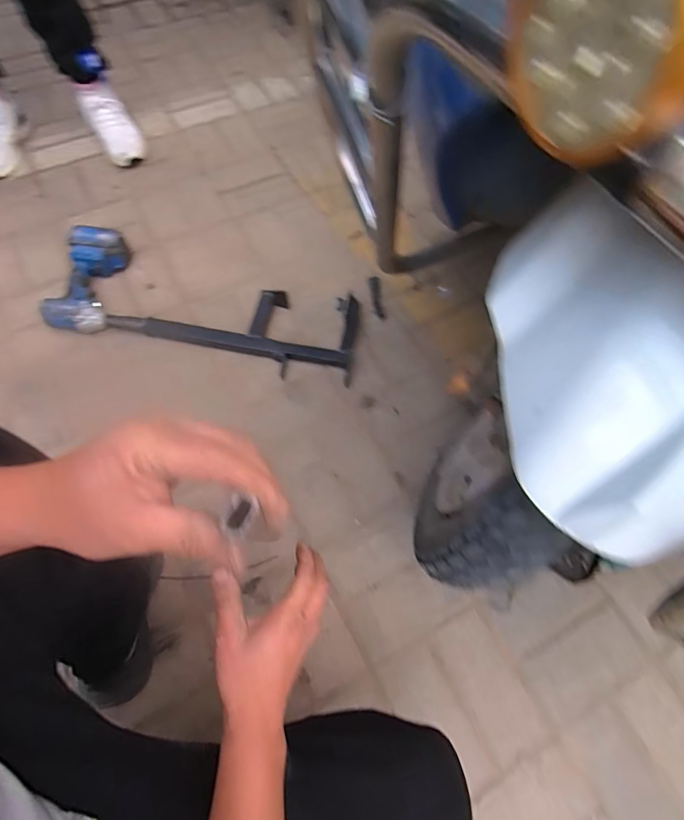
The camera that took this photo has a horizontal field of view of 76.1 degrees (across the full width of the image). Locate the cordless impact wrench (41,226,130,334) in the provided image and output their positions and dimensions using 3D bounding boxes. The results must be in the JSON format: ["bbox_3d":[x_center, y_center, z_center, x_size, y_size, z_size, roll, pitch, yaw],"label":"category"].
[{"bbox_3d":[-0.544,-0.279,0.942,0.123,0.084,0.231,5,64,1],"label":"cordless impact wrench"}]

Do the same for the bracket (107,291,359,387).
[{"bbox_3d":[-0.227,-0.178,0.925,0.516,0.046,0.196,7,65,2],"label":"bracket"}]

